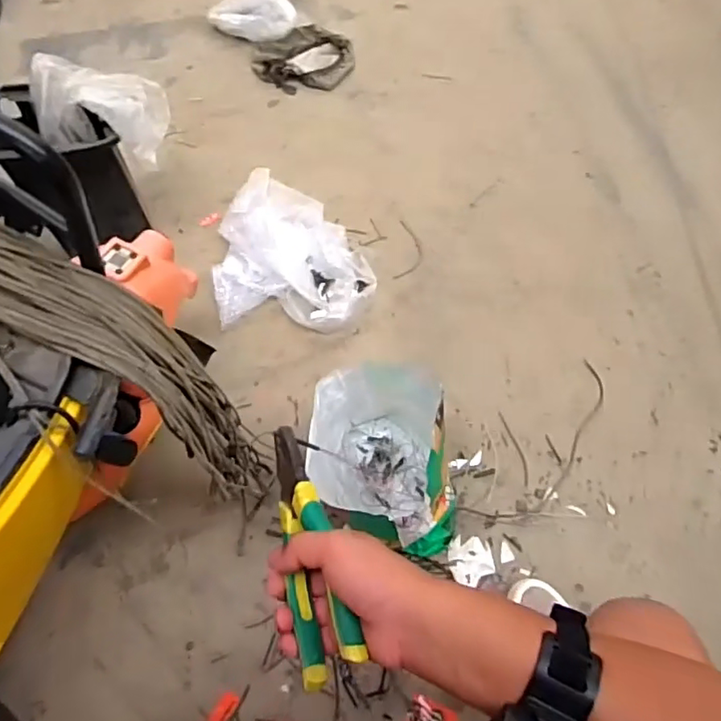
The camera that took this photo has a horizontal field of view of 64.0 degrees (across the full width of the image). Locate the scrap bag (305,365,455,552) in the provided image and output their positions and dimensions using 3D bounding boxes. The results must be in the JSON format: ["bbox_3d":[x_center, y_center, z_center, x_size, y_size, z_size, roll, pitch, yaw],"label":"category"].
[{"bbox_3d":[0.041,0.155,0.908,0.218,0.263,0.257,4,60,6],"label":"scrap bag"}]

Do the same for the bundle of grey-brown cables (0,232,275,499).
[{"bbox_3d":[-0.275,-0.029,0.568,0.468,0.129,0.082,37,59,-26],"label":"bundle of grey-brown cables"}]

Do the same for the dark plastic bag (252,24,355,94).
[{"bbox_3d":[-0.171,-0.893,1.708,0.291,0.030,0.298,-7,59,-1],"label":"dark plastic bag"}]

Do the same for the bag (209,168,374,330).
[{"bbox_3d":[-0.149,-0.274,1.308,0.343,0.058,0.499,-3,59,2],"label":"bag"}]

